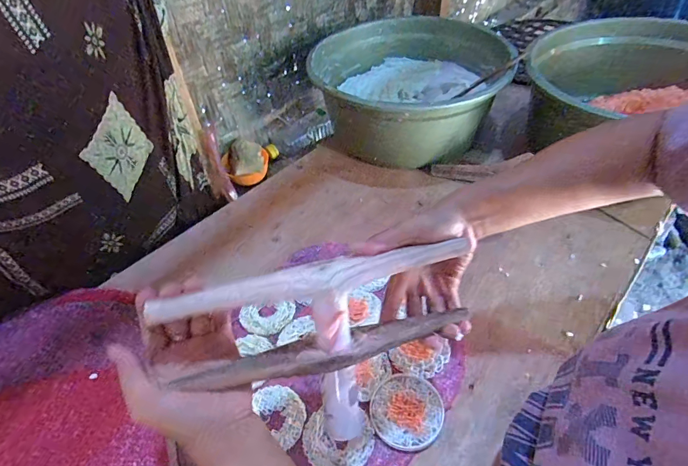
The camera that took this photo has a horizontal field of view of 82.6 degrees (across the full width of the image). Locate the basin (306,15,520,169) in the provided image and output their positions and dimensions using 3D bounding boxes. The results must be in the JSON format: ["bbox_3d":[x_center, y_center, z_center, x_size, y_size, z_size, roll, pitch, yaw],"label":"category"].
[{"bbox_3d":[0.129,-0.321,0.858,0.384,0.147,0.392,-2,45,2],"label":"basin"}]

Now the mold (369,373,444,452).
[{"bbox_3d":[0.076,0.215,0.476,0.084,0.007,0.087,-2,45,2],"label":"mold"}]

